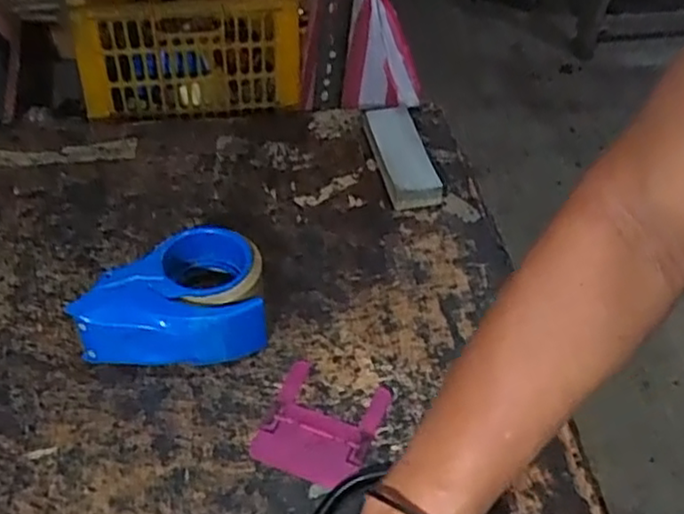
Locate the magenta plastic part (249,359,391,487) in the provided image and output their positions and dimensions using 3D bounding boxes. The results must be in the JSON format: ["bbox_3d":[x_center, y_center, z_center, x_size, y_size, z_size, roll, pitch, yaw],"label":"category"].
[{"bbox_3d":[-0.016,0.130,0.559,0.084,0.004,0.096,18,46,15],"label":"magenta plastic part"}]

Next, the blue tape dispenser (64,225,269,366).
[{"bbox_3d":[-0.142,0.033,0.607,0.146,0.064,0.105,-3,44,-6],"label":"blue tape dispenser"}]

